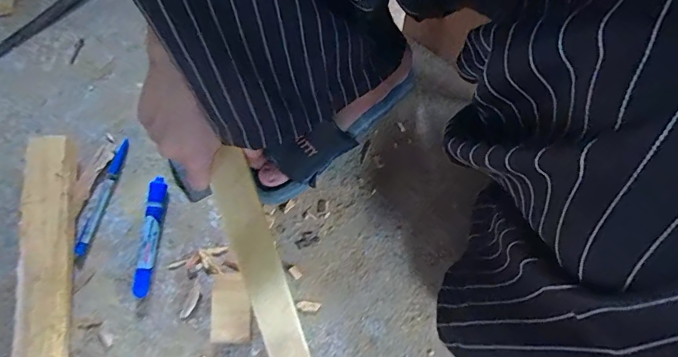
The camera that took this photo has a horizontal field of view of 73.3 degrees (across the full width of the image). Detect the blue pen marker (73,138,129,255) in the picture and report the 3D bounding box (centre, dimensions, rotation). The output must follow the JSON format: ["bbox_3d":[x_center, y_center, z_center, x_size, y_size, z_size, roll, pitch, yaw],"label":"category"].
[{"bbox_3d":[-0.282,0.020,0.545,0.015,0.007,0.143,13,73,5],"label":"blue pen marker"}]

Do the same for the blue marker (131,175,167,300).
[{"bbox_3d":[-0.216,0.065,0.519,0.019,0.021,0.132,6,72,3],"label":"blue marker"}]

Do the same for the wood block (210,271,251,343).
[{"bbox_3d":[-0.117,0.139,0.498,0.039,0.020,0.073,-1,72,0],"label":"wood block"}]

